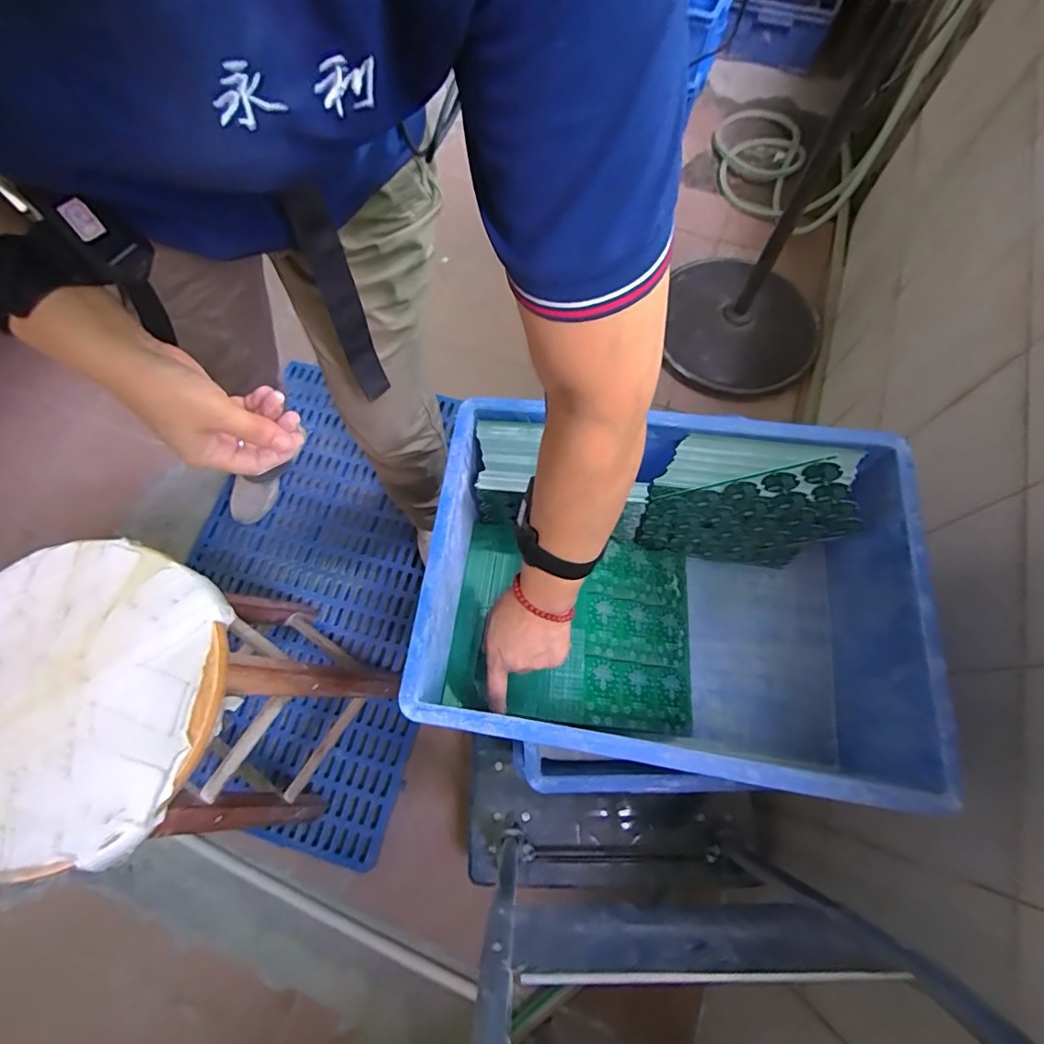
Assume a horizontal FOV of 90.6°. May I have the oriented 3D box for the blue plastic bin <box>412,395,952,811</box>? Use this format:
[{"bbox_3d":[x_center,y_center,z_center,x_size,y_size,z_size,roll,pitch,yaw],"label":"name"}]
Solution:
[{"bbox_3d":[0.142,0.071,0.562,0.466,0.183,0.343,9,71,4],"label":"blue plastic bin"}]

